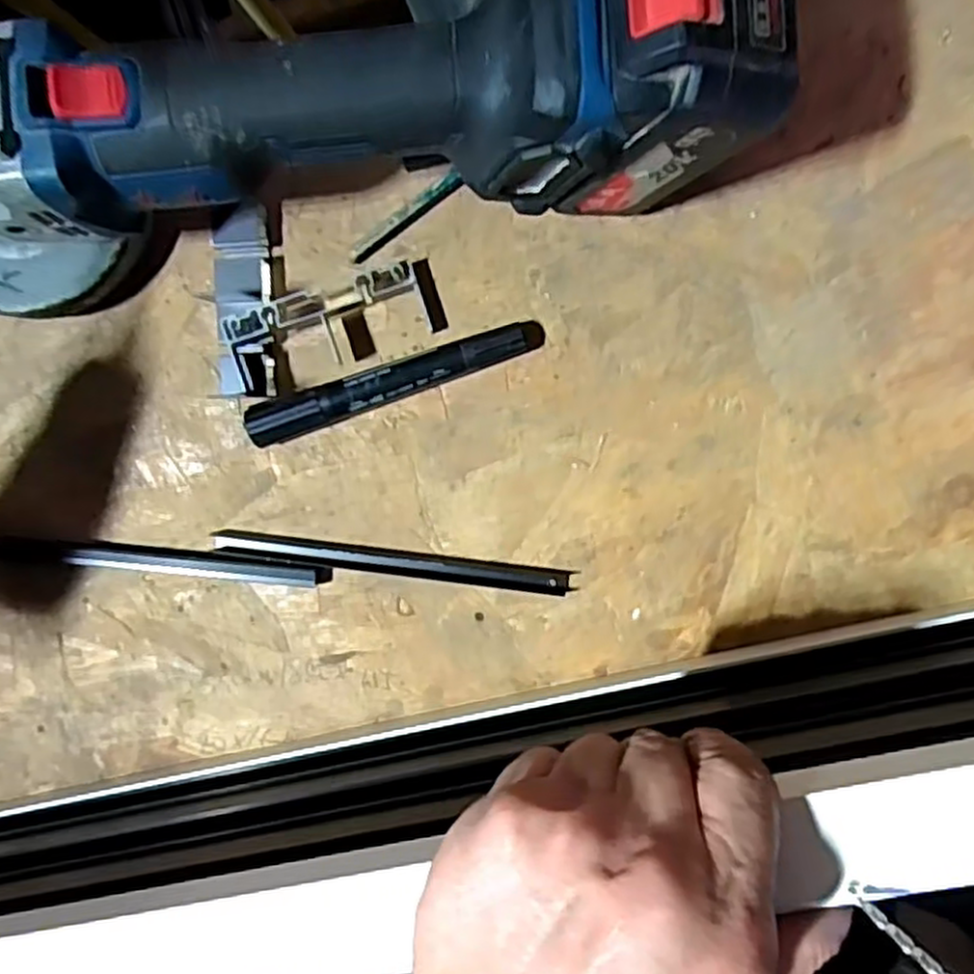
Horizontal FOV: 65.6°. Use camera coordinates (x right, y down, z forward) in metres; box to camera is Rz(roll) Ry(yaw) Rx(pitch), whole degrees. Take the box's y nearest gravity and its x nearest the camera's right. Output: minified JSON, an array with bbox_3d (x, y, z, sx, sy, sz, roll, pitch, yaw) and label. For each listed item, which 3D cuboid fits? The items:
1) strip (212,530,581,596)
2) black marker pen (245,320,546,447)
[{"bbox_3d":[-0.048,0.038,0.376,0.180,0.009,0.013,6,96,6],"label":"strip"},{"bbox_3d":[-0.045,-0.050,0.360,0.146,0.022,0.020,-17,93,8],"label":"black marker pen"}]

